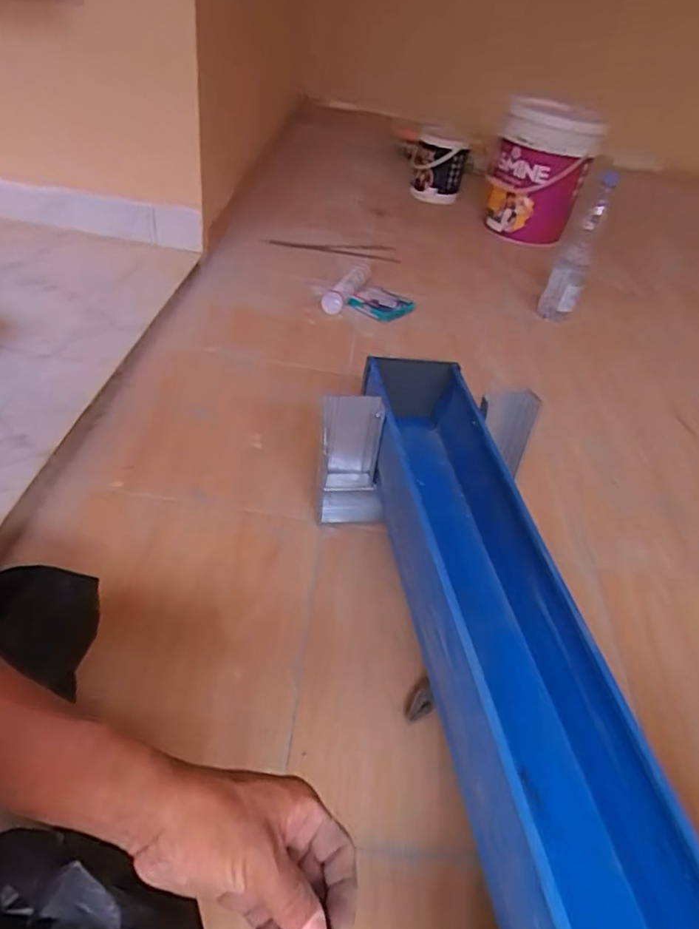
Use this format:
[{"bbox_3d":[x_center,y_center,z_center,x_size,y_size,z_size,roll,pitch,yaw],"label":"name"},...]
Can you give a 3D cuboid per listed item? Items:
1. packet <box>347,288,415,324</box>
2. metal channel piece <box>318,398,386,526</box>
[{"bbox_3d":[0.078,-0.379,1.366,0.127,0.028,0.116,32,45,23],"label":"packet"},{"bbox_3d":[0.007,-0.004,0.798,0.091,0.175,0.061,3,48,-3],"label":"metal channel piece"}]

